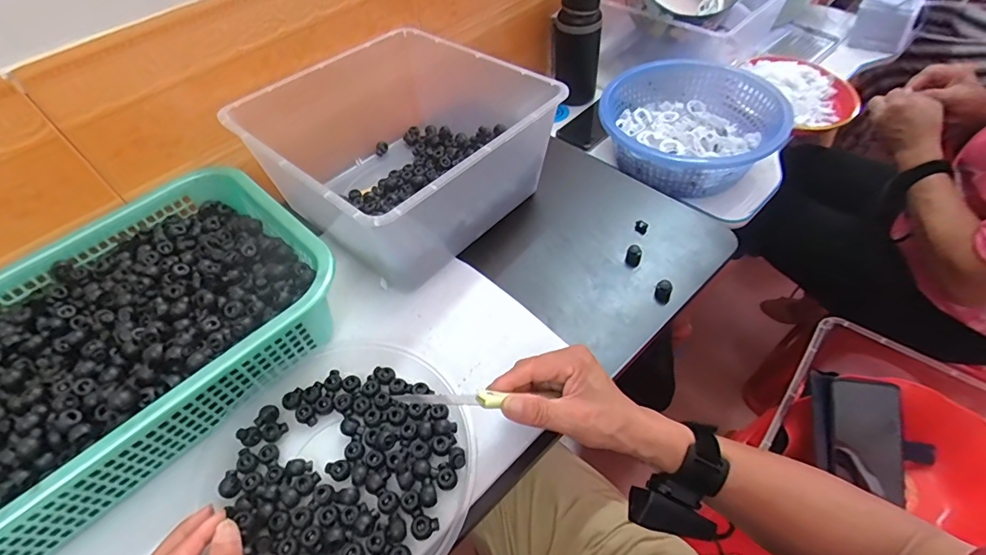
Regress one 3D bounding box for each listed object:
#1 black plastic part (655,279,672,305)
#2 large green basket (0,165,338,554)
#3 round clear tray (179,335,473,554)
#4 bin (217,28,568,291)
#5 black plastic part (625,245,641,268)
[{"bbox_3d":[0.189,0.015,0.525,0.017,0.019,0.021,15,55,16],"label":"black plastic part"},{"bbox_3d":[-0.363,0.055,0.458,0.380,0.079,0.293,-40,59,-23],"label":"large green basket"},{"bbox_3d":[-0.128,0.159,0.414,0.232,0.028,0.216,-3,52,3],"label":"round clear tray"},{"bbox_3d":[-0.113,-0.158,0.592,0.301,0.150,0.286,35,63,28],"label":"bin"},{"bbox_3d":[0.167,-0.026,0.561,0.017,0.019,0.018,-3,52,3],"label":"black plastic part"}]

